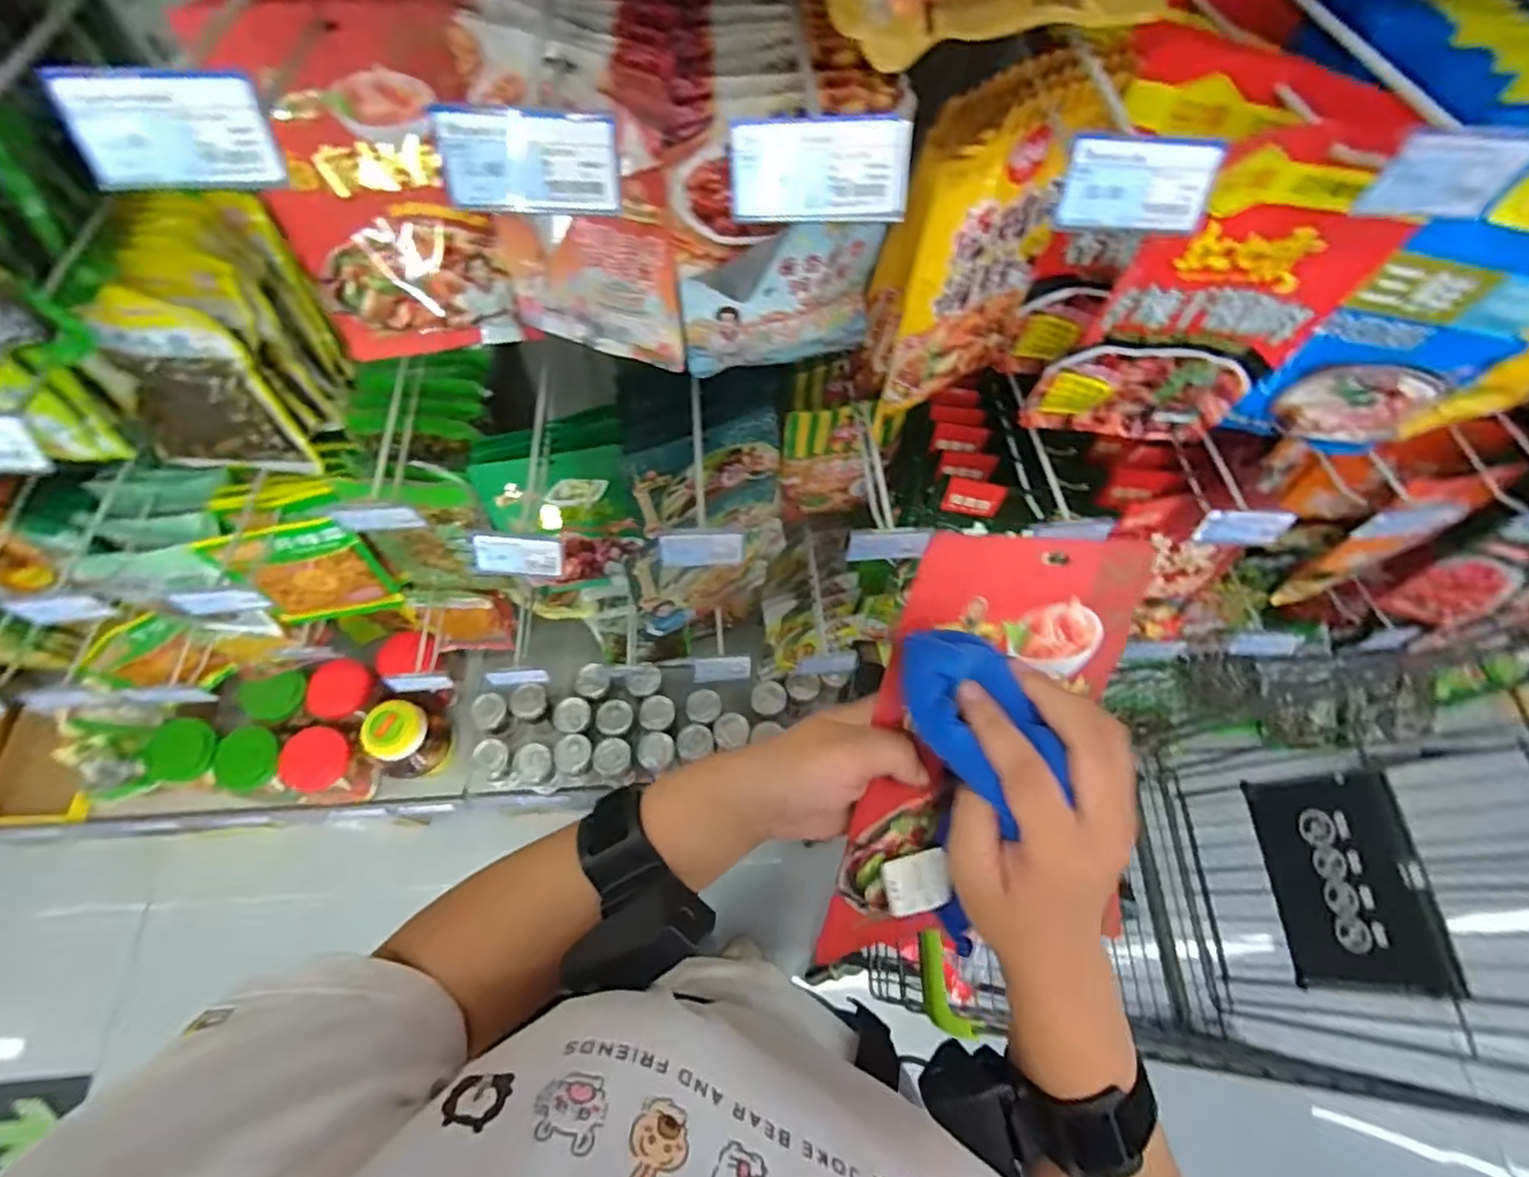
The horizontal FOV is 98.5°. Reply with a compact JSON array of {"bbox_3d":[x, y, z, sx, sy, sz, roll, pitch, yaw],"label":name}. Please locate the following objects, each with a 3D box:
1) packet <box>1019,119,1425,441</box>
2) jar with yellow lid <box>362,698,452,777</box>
[{"bbox_3d":[0.342,-0.208,0.508,0.183,0.265,0.026,-2,63,-5],"label":"packet"},{"bbox_3d":[-0.622,0.270,1.158,0.097,0.168,0.107,25,64,9],"label":"jar with yellow lid"}]

